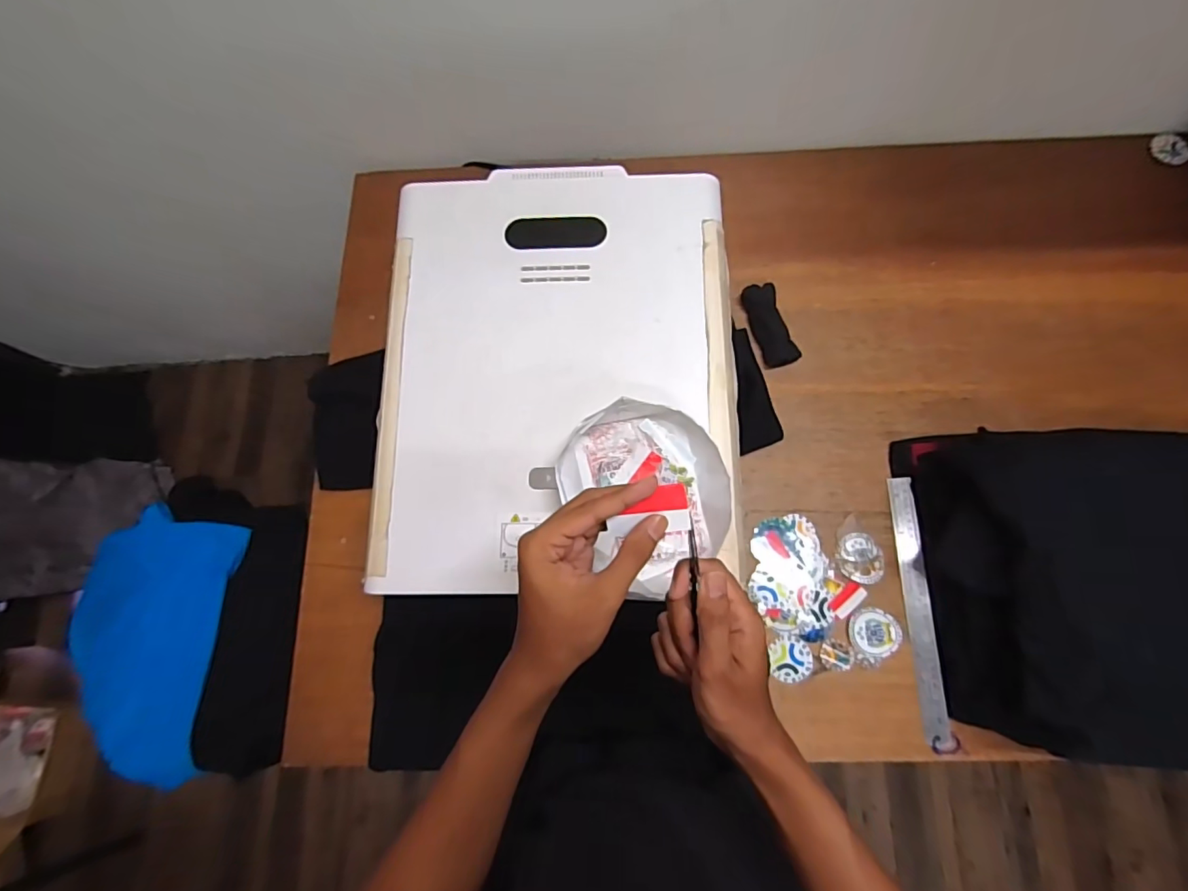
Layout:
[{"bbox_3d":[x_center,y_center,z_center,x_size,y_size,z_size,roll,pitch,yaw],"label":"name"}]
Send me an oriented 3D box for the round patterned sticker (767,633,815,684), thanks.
[{"bbox_3d":[0.252,0.272,0.663,0.052,0.006,0.057,0,76,1],"label":"round patterned sticker"}]

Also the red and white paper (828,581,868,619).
[{"bbox_3d":[0.329,0.199,0.671,0.049,0.007,0.023,-43,79,-9],"label":"red and white paper"}]

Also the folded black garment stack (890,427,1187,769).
[{"bbox_3d":[0.674,0.168,0.598,0.539,0.141,0.360,4,76,2],"label":"folded black garment stack"}]

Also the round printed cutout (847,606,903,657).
[{"bbox_3d":[0.357,0.237,0.661,0.062,0.008,0.057,0,76,1],"label":"round printed cutout"}]

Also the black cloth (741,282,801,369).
[{"bbox_3d":[0.257,-0.176,0.759,0.049,0.015,0.125,-16,76,-3],"label":"black cloth"}]

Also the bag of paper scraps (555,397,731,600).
[{"bbox_3d":[0.059,0.043,0.533,0.163,0.042,0.183,-27,77,-6],"label":"bag of paper scraps"}]

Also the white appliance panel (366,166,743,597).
[{"bbox_3d":[-0.043,-0.096,0.598,0.398,0.032,0.499,-1,76,0],"label":"white appliance panel"}]

